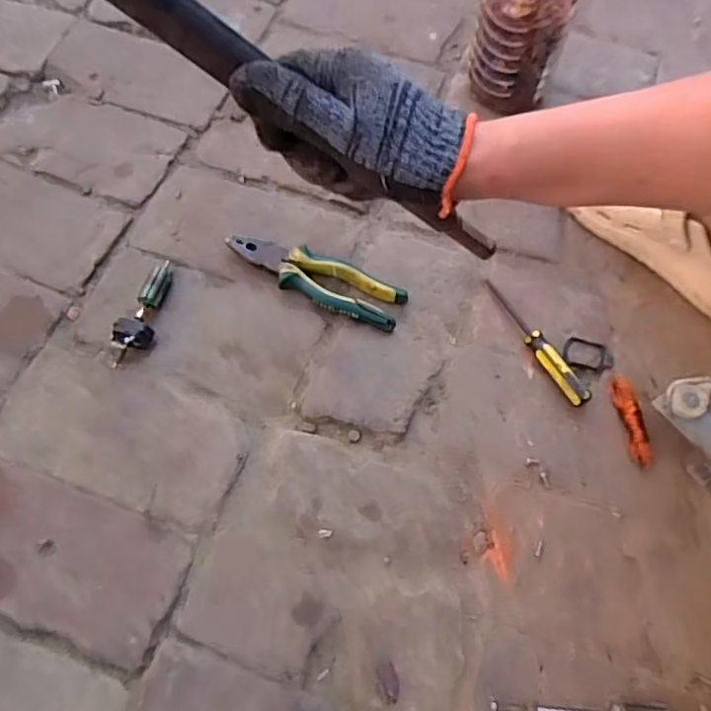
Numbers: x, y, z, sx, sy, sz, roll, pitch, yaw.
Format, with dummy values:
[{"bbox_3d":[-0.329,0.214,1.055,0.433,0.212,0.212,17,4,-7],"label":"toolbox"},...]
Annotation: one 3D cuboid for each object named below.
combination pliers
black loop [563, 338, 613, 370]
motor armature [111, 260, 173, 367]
[{"bbox_3d":[-0.042,-0.083,0.620,0.188,0.021,0.054,21,69,10],"label":"combination pliers"},{"bbox_3d":[0.230,-0.002,0.597,0.048,0.004,0.032,11,67,6],"label":"black loop"},{"bbox_3d":[-0.213,-0.047,0.601,0.031,0.029,0.116,5,67,4],"label":"motor armature"}]

